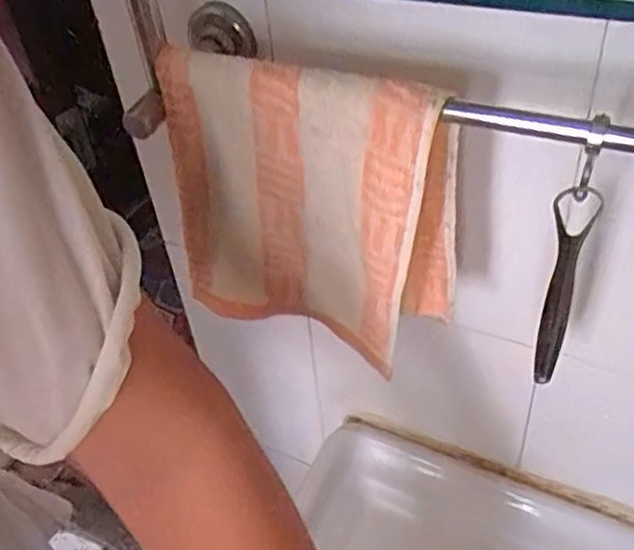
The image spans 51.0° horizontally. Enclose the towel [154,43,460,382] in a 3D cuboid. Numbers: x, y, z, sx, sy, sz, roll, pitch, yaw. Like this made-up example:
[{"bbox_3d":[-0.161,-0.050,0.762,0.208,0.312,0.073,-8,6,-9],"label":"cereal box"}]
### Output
[{"bbox_3d":[-0.008,-0.036,0.414,0.182,0.188,0.042,14,46,22],"label":"towel"}]

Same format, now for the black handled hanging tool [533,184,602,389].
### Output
[{"bbox_3d":[0.129,0.011,0.358,0.019,0.142,0.021,14,46,22],"label":"black handled hanging tool"}]

